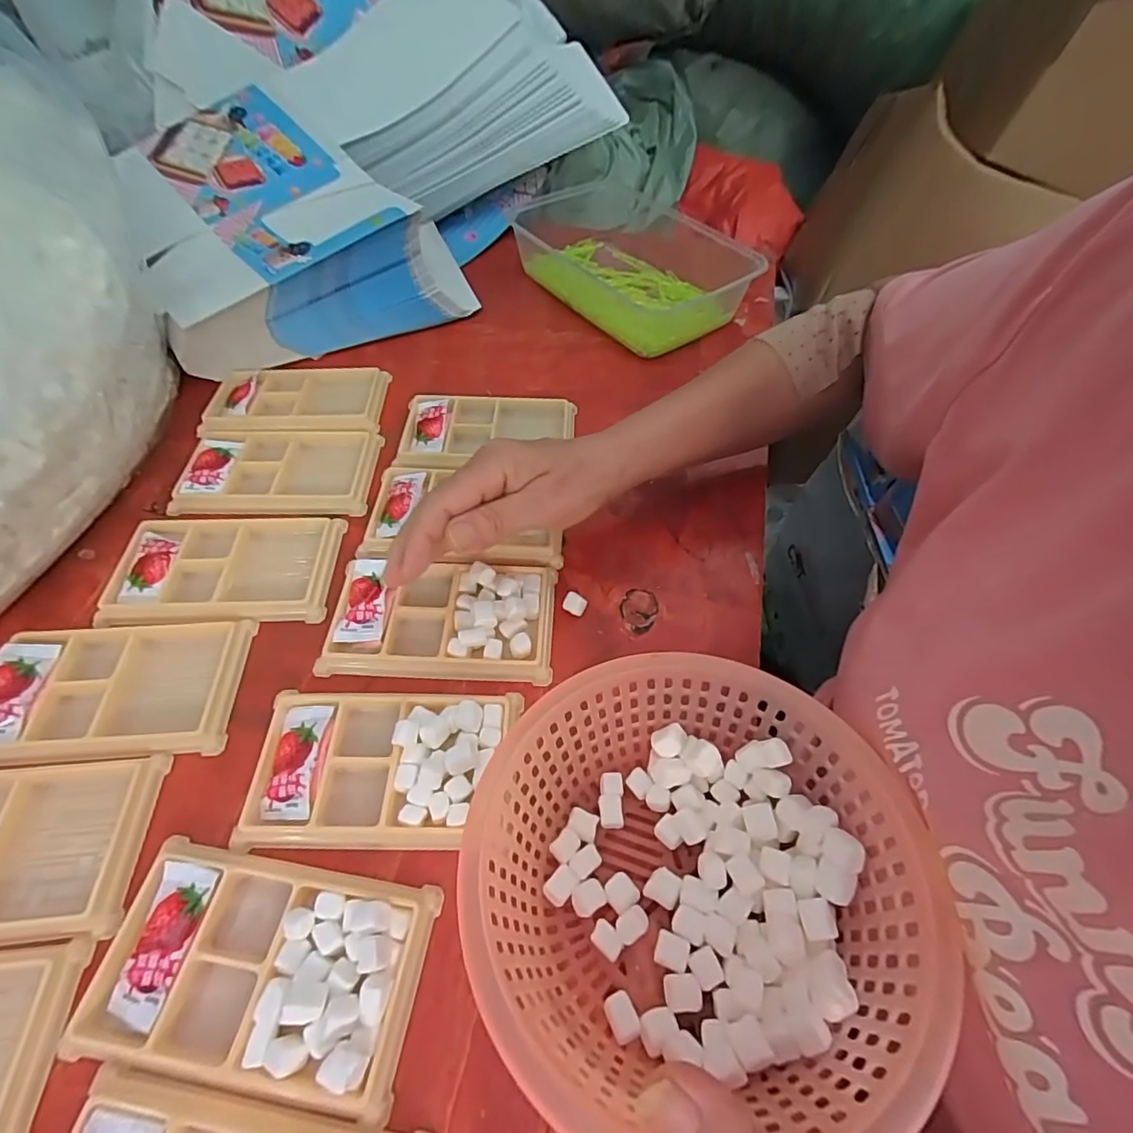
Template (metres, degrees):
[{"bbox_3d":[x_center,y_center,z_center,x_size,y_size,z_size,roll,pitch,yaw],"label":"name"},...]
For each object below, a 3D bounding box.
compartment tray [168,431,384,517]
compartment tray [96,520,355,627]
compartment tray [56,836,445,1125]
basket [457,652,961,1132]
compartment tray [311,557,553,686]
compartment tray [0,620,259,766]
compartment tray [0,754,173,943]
[{"bbox_3d":[-0.214,-0.071,0.404,0.132,0.020,0.077,-1,56,-2],"label":"compartment tray"},{"bbox_3d":[-0.222,0.001,0.352,0.131,0.013,0.078,-2,56,-3],"label":"compartment tray"},{"bbox_3d":[-0.130,0.169,0.225,0.131,0.016,0.076,9,56,3],"label":"compartment tray"},{"bbox_3d":[0.045,0.120,0.224,0.167,0.082,0.157,2,56,-2],"label":"basket"},{"bbox_3d":[-0.076,0.027,0.325,0.133,0.017,0.075,2,56,0],"label":"compartment tray"},{"bbox_3d":[-0.254,0.067,0.299,0.130,0.014,0.076,-3,56,-4],"label":"compartment tray"},{"bbox_3d":[-0.272,0.134,0.255,0.127,0.016,0.078,-4,56,-4],"label":"compartment tray"}]

